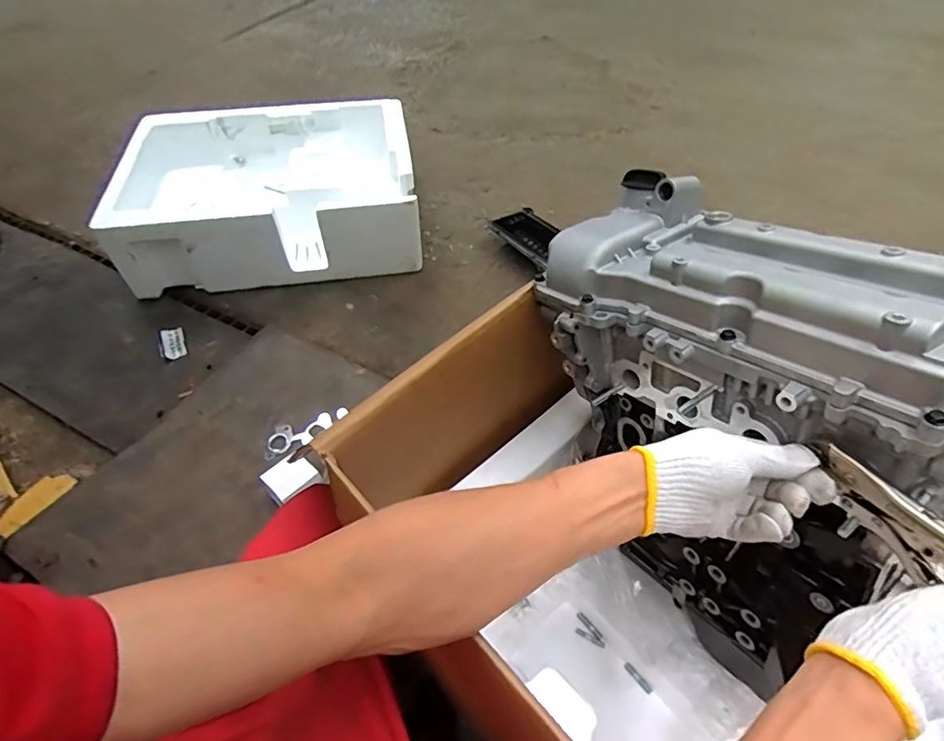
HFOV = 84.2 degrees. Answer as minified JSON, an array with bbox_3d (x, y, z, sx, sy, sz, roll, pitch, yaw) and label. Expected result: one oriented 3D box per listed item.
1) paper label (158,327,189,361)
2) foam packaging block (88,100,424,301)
[{"bbox_3d":[-0.693,-0.063,1.206,0.055,0.015,0.092,-17,59,-24],"label":"paper label"},{"bbox_3d":[-0.558,-0.475,1.408,0.791,0.214,0.543,-6,52,-6],"label":"foam packaging block"}]

